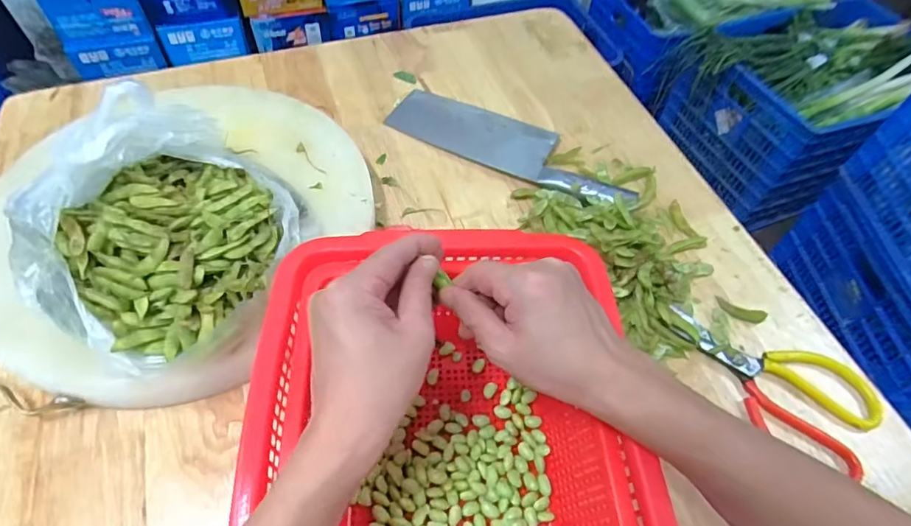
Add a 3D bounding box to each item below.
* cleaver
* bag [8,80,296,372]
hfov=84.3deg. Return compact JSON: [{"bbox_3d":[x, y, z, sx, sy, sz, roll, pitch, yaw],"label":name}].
[{"bbox_3d":[0.066,-0.147,0.606,0.306,0.029,0.091,29,59,15],"label":"cleaver"},{"bbox_3d":[-0.246,-0.033,0.421,0.194,0.078,0.195,28,59,15],"label":"bag"}]

